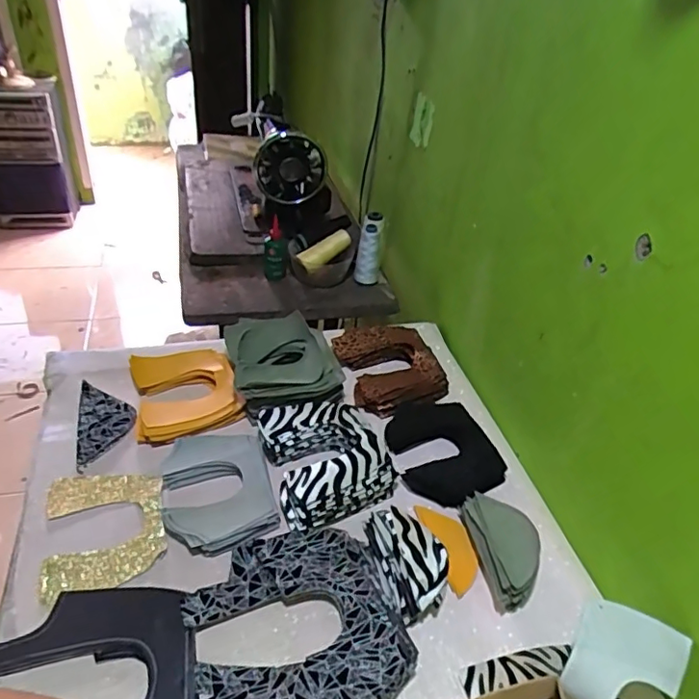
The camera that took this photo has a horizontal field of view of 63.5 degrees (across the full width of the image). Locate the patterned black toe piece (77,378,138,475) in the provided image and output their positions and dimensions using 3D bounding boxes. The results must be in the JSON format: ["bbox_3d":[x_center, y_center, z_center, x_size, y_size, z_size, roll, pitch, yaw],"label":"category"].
[{"bbox_3d":[-0.320,0.095,0.744,0.071,0.009,0.140,-4,40,-15],"label":"patterned black toe piece"}]

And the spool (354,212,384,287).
[{"bbox_3d":[0.038,-0.188,1.081,0.048,0.122,0.055,3,38,1],"label":"spool"}]

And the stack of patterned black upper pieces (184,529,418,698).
[{"bbox_3d":[-0.048,0.268,0.536,0.189,0.024,0.201,-10,41,-21],"label":"stack of patterned black upper pieces"}]

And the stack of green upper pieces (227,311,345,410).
[{"bbox_3d":[-0.094,0.021,0.815,0.149,0.067,0.167,-7,39,-17],"label":"stack of green upper pieces"}]

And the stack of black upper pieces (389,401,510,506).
[{"bbox_3d":[0.122,0.131,0.752,0.125,0.031,0.172,-8,39,-13],"label":"stack of black upper pieces"}]

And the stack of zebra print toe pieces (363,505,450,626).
[{"bbox_3d":[0.061,0.228,0.604,0.079,0.038,0.118,-3,38,-12],"label":"stack of zebra print toe pieces"}]

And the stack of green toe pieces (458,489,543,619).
[{"bbox_3d":[0.171,0.216,0.626,0.063,0.044,0.129,-4,39,-13],"label":"stack of green toe pieces"}]

